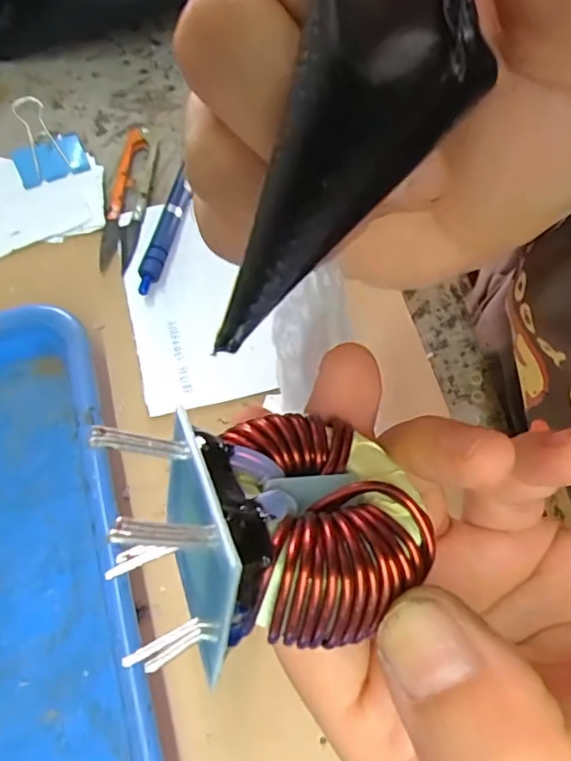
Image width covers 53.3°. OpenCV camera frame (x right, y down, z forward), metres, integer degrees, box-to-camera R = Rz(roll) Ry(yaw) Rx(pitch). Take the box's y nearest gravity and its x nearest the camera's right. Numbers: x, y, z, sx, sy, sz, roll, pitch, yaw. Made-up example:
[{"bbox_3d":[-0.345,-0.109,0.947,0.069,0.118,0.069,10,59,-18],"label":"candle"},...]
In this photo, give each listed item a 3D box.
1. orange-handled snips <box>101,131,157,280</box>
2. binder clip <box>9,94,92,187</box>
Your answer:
[{"bbox_3d":[-0.093,-0.110,0.339,0.023,0.006,0.098,3,71,-1],"label":"orange-handled snips"},{"bbox_3d":[-0.144,-0.141,0.336,0.040,0.030,0.036,-24,74,-9],"label":"binder clip"}]

